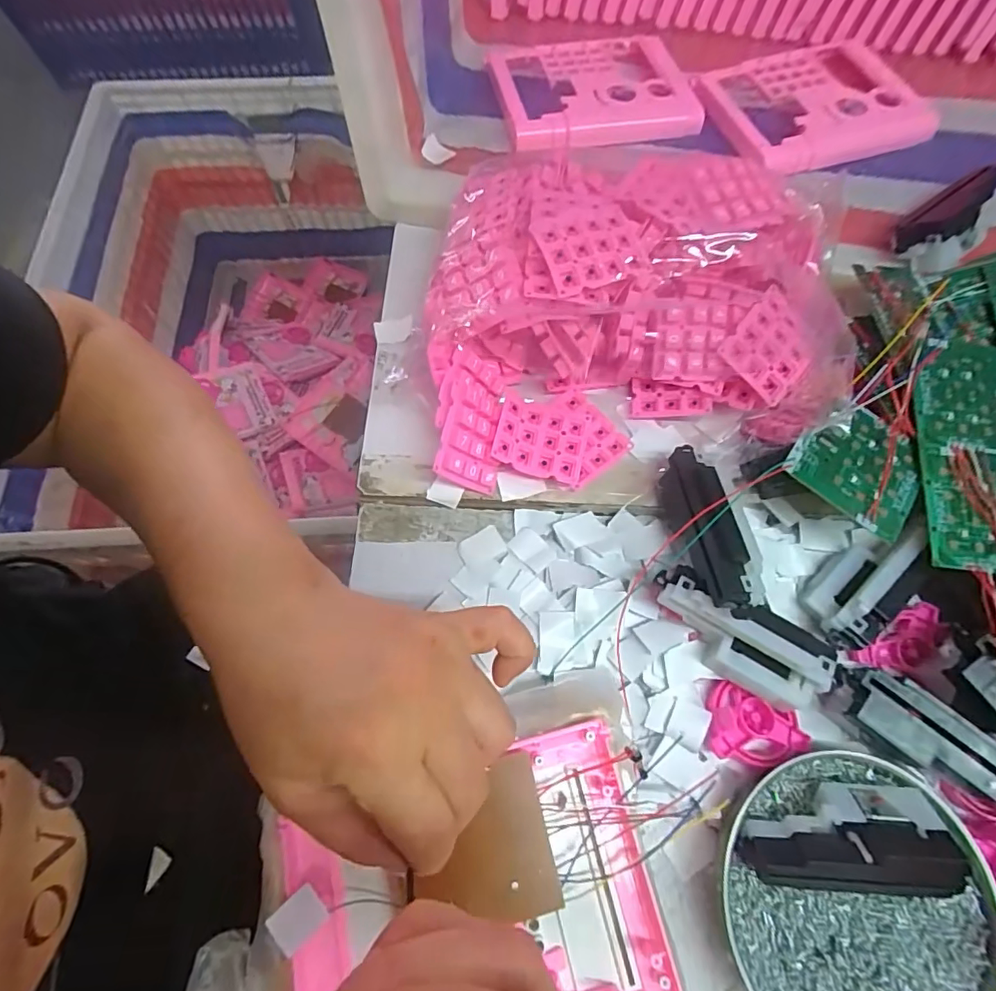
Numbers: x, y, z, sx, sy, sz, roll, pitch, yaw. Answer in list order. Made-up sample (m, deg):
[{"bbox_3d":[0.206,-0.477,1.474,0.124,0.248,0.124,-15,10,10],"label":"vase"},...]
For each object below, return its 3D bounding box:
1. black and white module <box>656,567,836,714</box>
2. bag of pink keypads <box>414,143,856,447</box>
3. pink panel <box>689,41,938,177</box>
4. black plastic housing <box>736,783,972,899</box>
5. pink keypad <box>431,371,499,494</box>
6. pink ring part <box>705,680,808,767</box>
[{"bbox_3d":[0.133,0.079,0.292,0.098,0.039,0.039,31,72,11],"label":"black and white module"},{"bbox_3d":[0.089,-0.136,0.340,0.254,0.078,0.161,9,69,3],"label":"bag of pink keypads"},{"bbox_3d":[0.270,-0.335,0.448,0.180,0.021,0.135,-18,70,-7],"label":"pink panel"},{"bbox_3d":[0.173,0.170,0.261,0.097,0.036,0.044,2,69,1],"label":"black plastic housing"},{"bbox_3d":[-0.015,-0.040,0.328,0.016,0.045,0.069,-2,73,45],"label":"pink keypad"},{"bbox_3d":[0.146,0.129,0.292,0.054,0.008,0.038,9,69,3],"label":"pink ring part"}]

